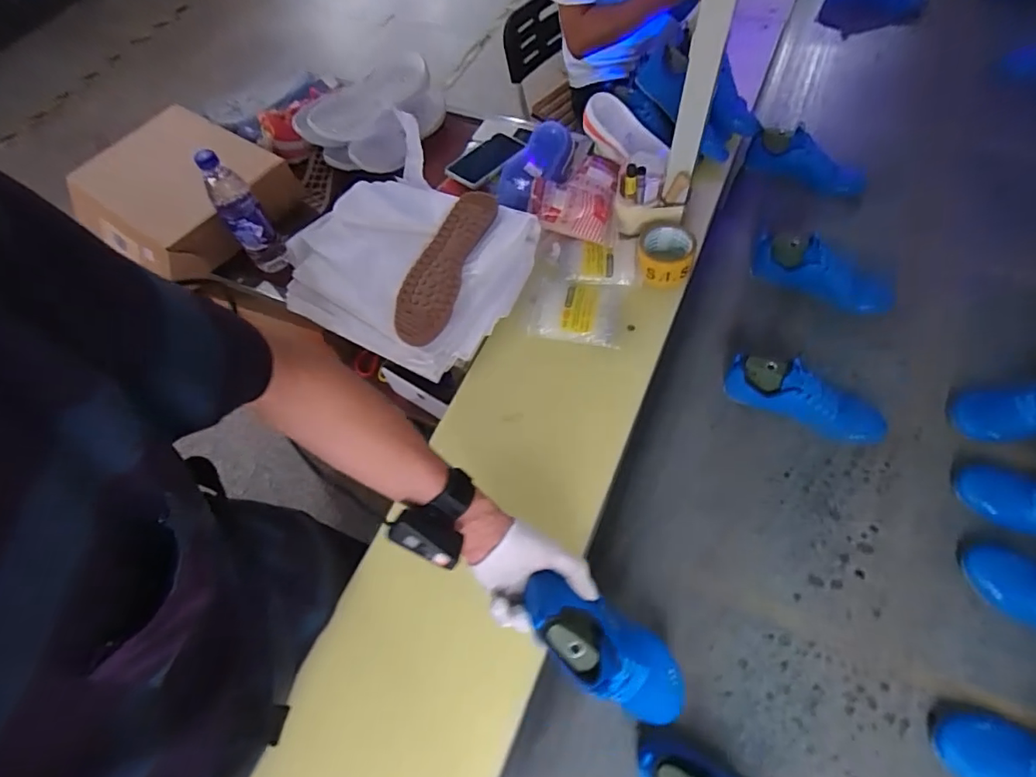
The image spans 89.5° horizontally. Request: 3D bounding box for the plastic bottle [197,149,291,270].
[{"bbox_3d":[-0.453,-0.285,0.860,0.060,0.215,0.068,-31,63,-13],"label":"plastic bottle"}]

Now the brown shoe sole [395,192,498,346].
[{"bbox_3d":[-0.122,-0.202,0.852,0.099,0.054,0.276,18,64,13],"label":"brown shoe sole"}]

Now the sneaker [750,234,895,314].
[{"bbox_3d":[0.513,-0.186,0.882,0.232,0.090,0.084,24,65,16],"label":"sneaker"}]

